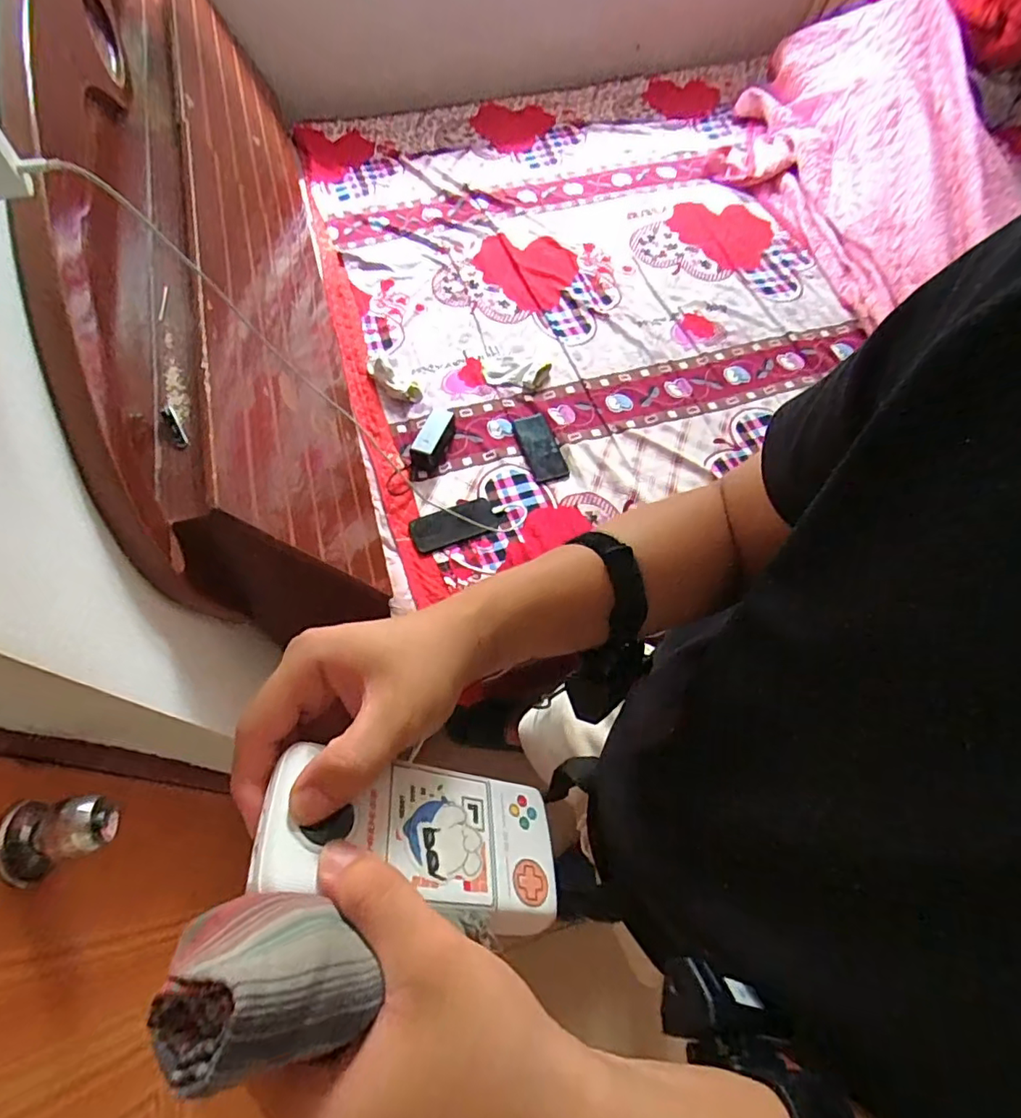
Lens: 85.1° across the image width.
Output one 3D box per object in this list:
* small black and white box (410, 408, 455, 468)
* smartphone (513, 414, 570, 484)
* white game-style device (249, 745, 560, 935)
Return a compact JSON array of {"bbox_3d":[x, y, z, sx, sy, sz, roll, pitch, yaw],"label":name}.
[{"bbox_3d":[-0.159,-0.247,1.150,0.056,0.051,0.144,18,65,8],"label":"small black and white box"},{"bbox_3d":[0.062,-0.240,1.185,0.075,0.015,0.170,-17,65,-13],"label":"smartphone"},{"bbox_3d":[-0.040,0.127,0.253,0.136,0.013,0.066,24,37,-24],"label":"white game-style device"}]

